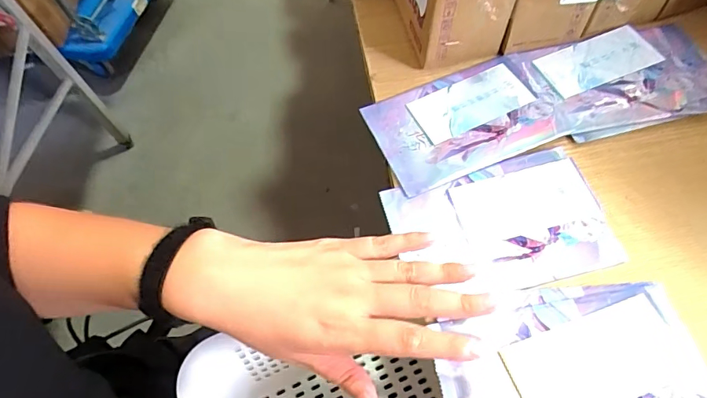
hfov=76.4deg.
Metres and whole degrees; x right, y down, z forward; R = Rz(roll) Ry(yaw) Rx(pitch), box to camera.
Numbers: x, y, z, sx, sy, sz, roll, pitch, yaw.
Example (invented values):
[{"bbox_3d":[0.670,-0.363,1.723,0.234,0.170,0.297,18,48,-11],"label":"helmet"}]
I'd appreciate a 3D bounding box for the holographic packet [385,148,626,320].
[{"bbox_3d":[0.125,0.023,0.388,0.174,0.008,0.115,-14,59,-3],"label":"holographic packet"}]

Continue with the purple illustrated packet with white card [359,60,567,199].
[{"bbox_3d":[0.109,-0.078,0.441,0.174,0.004,0.113,-21,60,-8],"label":"purple illustrated packet with white card"}]

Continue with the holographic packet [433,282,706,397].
[{"bbox_3d":[0.156,0.128,0.319,0.183,0.010,0.129,-9,59,-1],"label":"holographic packet"}]

